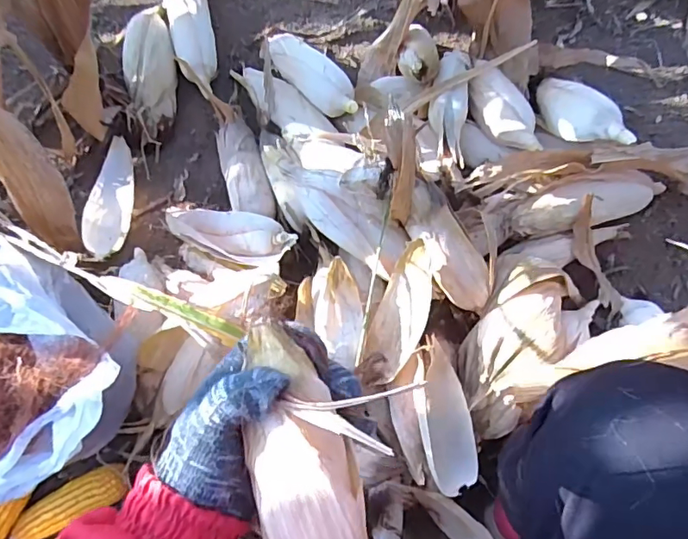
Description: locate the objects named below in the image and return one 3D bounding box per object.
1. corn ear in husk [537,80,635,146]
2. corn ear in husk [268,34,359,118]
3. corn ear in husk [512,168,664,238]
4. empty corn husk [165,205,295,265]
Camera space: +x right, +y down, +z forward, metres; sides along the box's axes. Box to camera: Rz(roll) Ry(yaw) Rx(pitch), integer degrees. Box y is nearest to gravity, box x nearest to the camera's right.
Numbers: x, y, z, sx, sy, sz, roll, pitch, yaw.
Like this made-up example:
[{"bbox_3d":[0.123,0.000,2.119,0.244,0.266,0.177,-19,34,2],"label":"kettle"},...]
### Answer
[{"bbox_3d":[0.323,-0.231,0.736,0.062,0.052,0.217,-14,39,-4],"label":"corn ear in husk"},{"bbox_3d":[-0.059,-0.311,0.813,0.069,0.047,0.242,-33,60,-10],"label":"corn ear in husk"},{"bbox_3d":[0.336,-0.095,0.705,0.242,0.053,0.065,-14,71,-4],"label":"corn ear in husk"},{"bbox_3d":[-0.169,-0.053,0.694,0.211,0.041,0.066,16,71,22],"label":"empty corn husk"}]

